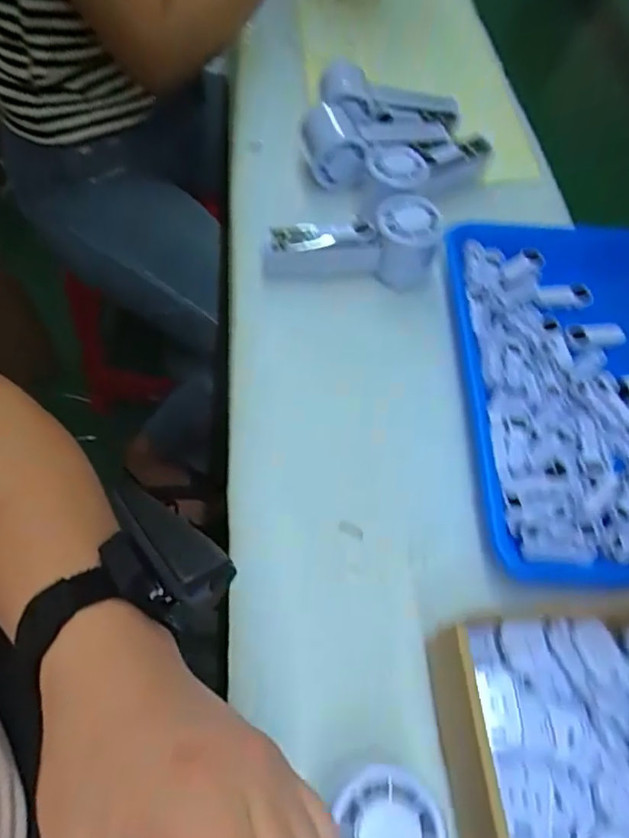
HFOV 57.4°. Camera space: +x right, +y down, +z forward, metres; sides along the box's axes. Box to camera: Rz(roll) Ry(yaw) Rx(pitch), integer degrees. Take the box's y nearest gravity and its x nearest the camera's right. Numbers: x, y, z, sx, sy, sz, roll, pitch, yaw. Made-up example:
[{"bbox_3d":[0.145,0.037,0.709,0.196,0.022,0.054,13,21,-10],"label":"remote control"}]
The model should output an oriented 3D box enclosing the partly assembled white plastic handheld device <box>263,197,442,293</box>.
[{"bbox_3d":[0.033,-0.156,0.497,0.146,0.055,0.051,5,59,-1],"label":"partly assembled white plastic handheld device"}]

